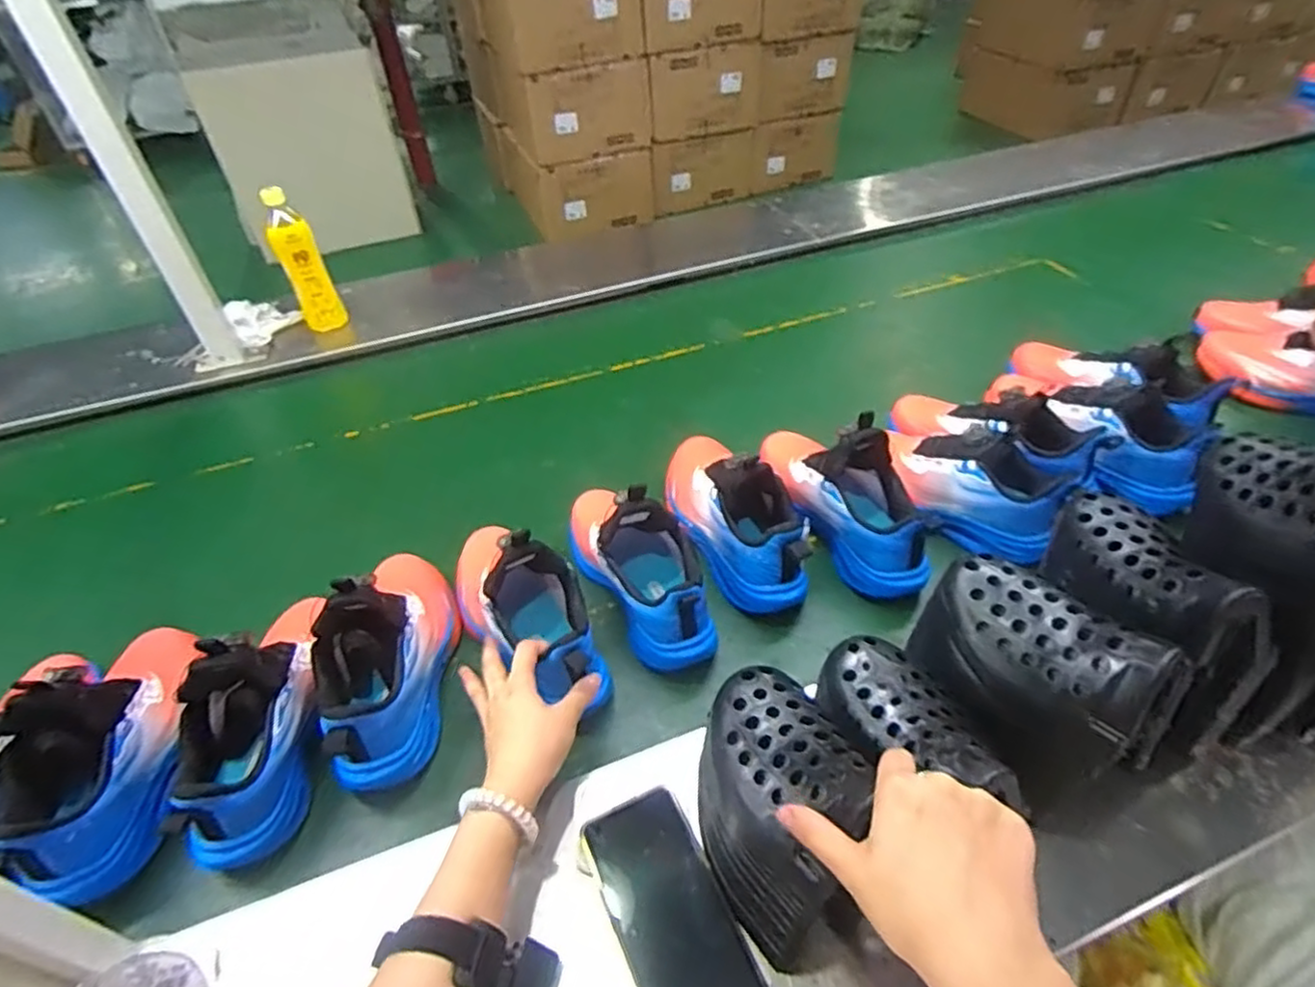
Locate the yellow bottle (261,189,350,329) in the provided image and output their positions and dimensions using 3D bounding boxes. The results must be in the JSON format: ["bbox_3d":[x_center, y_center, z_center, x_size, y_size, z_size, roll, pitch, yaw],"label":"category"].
[{"bbox_3d":[-0.540,-0.352,1.043,0.060,0.203,0.057,-24,46,-20],"label":"yellow bottle"}]

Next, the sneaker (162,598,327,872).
[{"bbox_3d":[-0.339,0.170,0.576,0.090,0.143,0.232,-13,43,-9],"label":"sneaker"}]

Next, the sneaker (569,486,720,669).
[{"bbox_3d":[-0.020,0.049,0.658,0.082,0.127,0.211,-23,45,-19],"label":"sneaker"}]

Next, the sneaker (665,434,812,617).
[{"bbox_3d":[0.069,0.009,0.729,0.110,0.118,0.249,-19,44,-15],"label":"sneaker"}]

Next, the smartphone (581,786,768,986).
[{"bbox_3d":[0.008,0.289,0.464,0.077,0.013,0.157,-30,58,-4],"label":"smartphone"}]

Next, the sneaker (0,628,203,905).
[{"bbox_3d":[-0.455,0.190,0.540,0.091,0.129,0.213,-17,44,-13],"label":"sneaker"}]

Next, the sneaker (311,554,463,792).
[{"bbox_3d":[-0.241,0.123,0.598,0.083,0.133,0.222,-4,42,1],"label":"sneaker"}]

